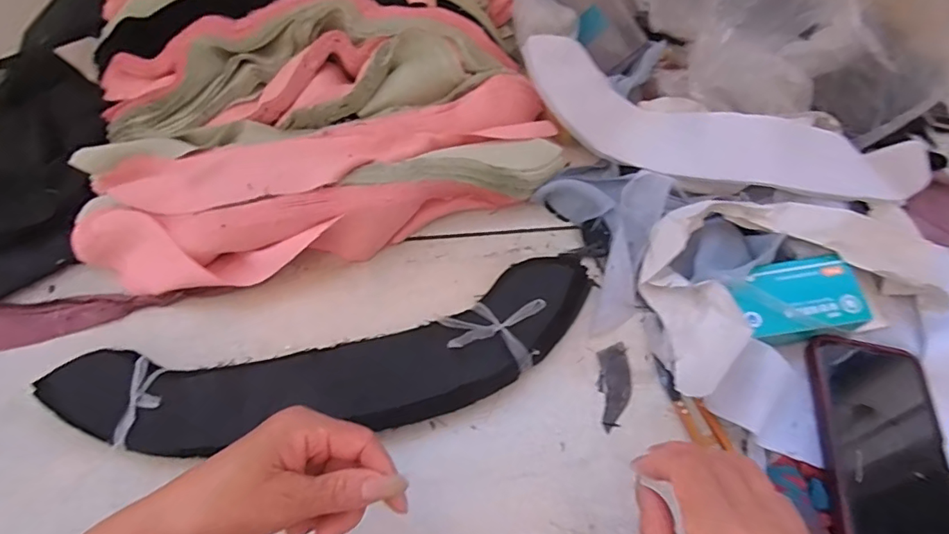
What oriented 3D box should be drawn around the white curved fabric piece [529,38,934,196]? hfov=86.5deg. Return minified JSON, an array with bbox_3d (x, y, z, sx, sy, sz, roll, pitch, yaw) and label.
[{"bbox_3d":[0.206,-0.114,0.439,0.348,0.062,0.086,16,65,11],"label":"white curved fabric piece"}]

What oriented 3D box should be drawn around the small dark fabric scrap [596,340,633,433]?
[{"bbox_3d":[0.111,0.093,0.398,0.027,0.004,0.064,-4,63,1],"label":"small dark fabric scrap"}]

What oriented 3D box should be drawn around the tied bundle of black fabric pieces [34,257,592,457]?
[{"bbox_3d":[-0.098,0.081,0.398,0.410,0.033,0.106,-12,63,-4],"label":"tied bundle of black fabric pieces"}]

